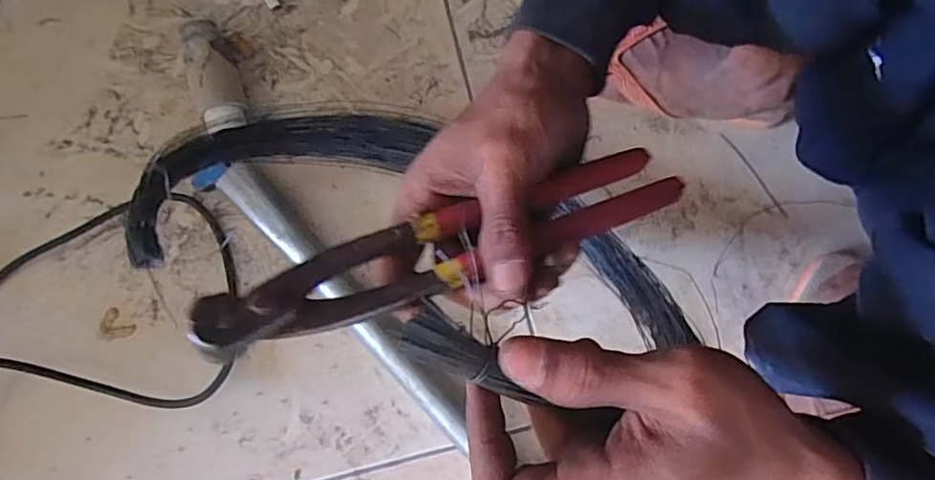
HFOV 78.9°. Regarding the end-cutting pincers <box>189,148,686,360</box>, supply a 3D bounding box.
[{"bbox_3d":[-0.003,0.001,0.251,0.221,0.023,0.037,-18,76,-20],"label":"end-cutting pincers"}]

